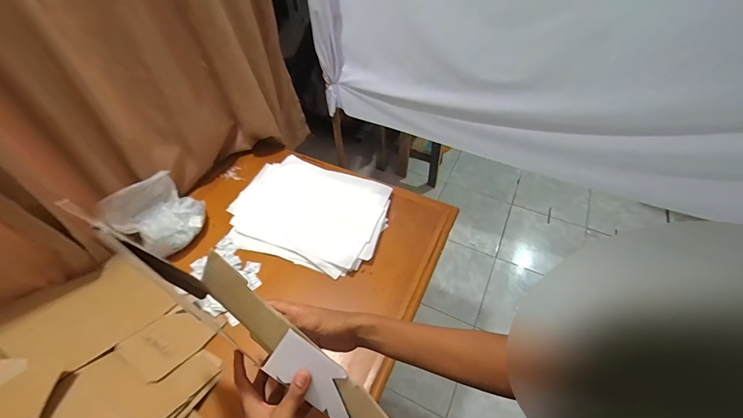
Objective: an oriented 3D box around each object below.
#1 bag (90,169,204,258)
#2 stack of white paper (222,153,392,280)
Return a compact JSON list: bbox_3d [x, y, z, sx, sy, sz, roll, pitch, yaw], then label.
[{"bbox_3d":[-0.564,0.008,0.909,0.173,0.162,0.202,15,53,13],"label":"bag"},{"bbox_3d":[-0.181,0.001,0.979,0.435,0.024,0.322,16,55,15],"label":"stack of white paper"}]

